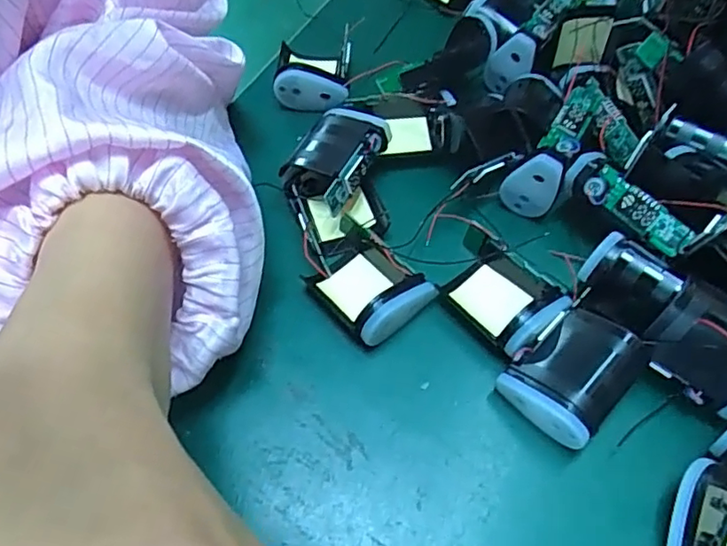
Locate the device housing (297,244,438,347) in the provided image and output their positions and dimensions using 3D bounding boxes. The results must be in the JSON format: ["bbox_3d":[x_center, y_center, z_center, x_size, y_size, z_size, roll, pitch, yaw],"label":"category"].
[{"bbox_3d":[0.003,0.004,0.236,0.034,0.022,0.039,-36,63,-20],"label":"device housing"}]

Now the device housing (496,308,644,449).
[{"bbox_3d":[0.074,0.035,0.215,0.033,0.023,0.041,36,65,22],"label":"device housing"}]

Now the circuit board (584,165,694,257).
[{"bbox_3d":[0.105,-0.025,0.231,0.043,0.006,0.014,43,105,21],"label":"circuit board"}]

